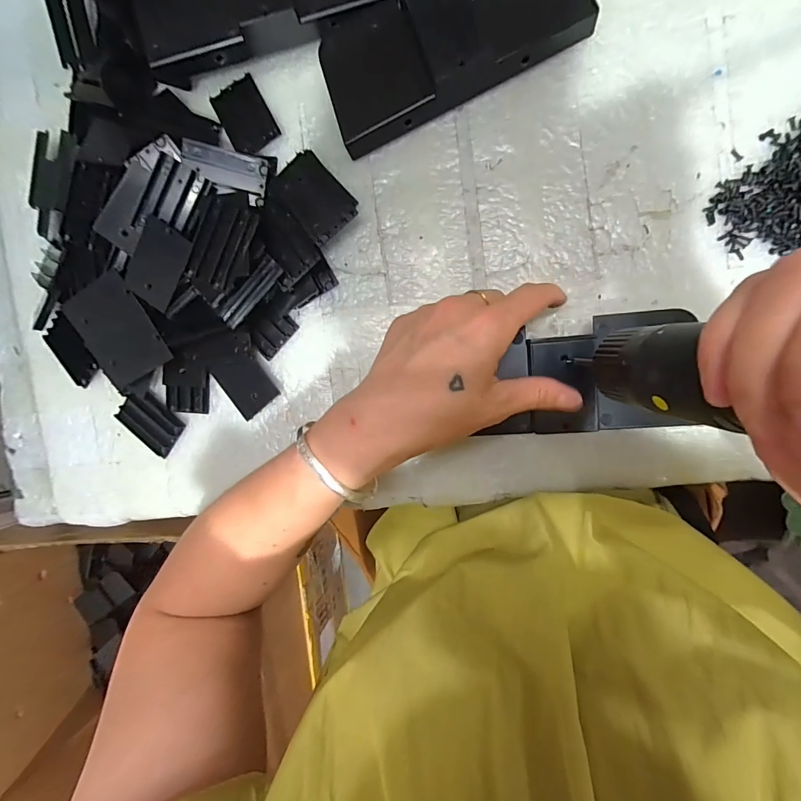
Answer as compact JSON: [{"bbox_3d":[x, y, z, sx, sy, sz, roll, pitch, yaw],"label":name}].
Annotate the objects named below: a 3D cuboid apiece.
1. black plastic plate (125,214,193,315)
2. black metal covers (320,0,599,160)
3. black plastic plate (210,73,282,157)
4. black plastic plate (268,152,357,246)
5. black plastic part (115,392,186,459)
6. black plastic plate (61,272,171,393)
[{"bbox_3d":[-0.167,-0.093,0.273,0.043,0.005,0.055,37,108,8],"label":"black plastic plate"},{"bbox_3d":[0.031,-0.227,0.248,0.161,0.031,0.068,-19,91,11],"label":"black metal covers"},{"bbox_3d":[-0.111,-0.203,0.286,0.035,0.004,0.053,-29,83,8],"label":"black plastic plate"},{"bbox_3d":[-0.059,-0.142,0.276,0.041,0.010,0.060,-43,86,-5],"label":"black plastic plate"},{"bbox_3d":[-0.201,0.016,0.319,0.052,0.006,0.039,40,100,5],"label":"black plastic part"},{"bbox_3d":[-0.211,-0.052,0.297,0.064,0.008,0.073,-23,100,16],"label":"black plastic plate"}]

